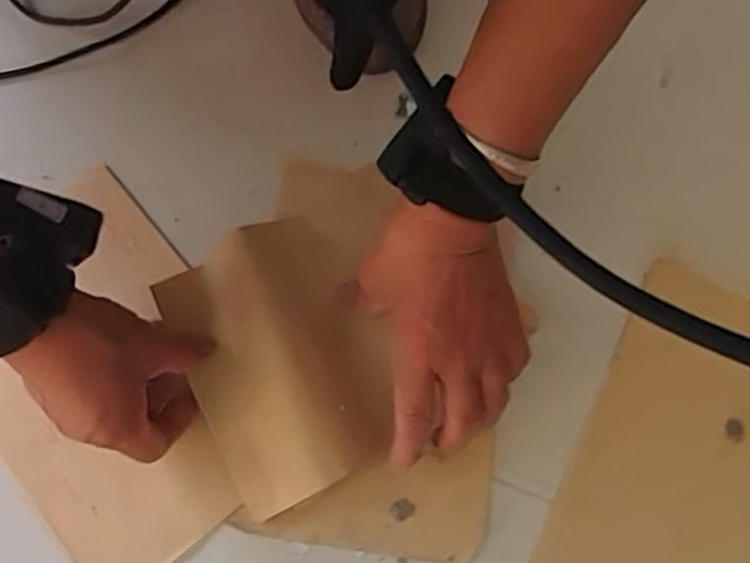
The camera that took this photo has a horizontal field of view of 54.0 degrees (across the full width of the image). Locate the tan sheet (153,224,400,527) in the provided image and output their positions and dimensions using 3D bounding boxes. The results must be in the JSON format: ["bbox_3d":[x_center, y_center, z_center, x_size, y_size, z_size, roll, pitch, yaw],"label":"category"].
[{"bbox_3d":[-0.055,0.045,0.450,0.115,0.031,0.162,-24,76,-7],"label":"tan sheet"}]

